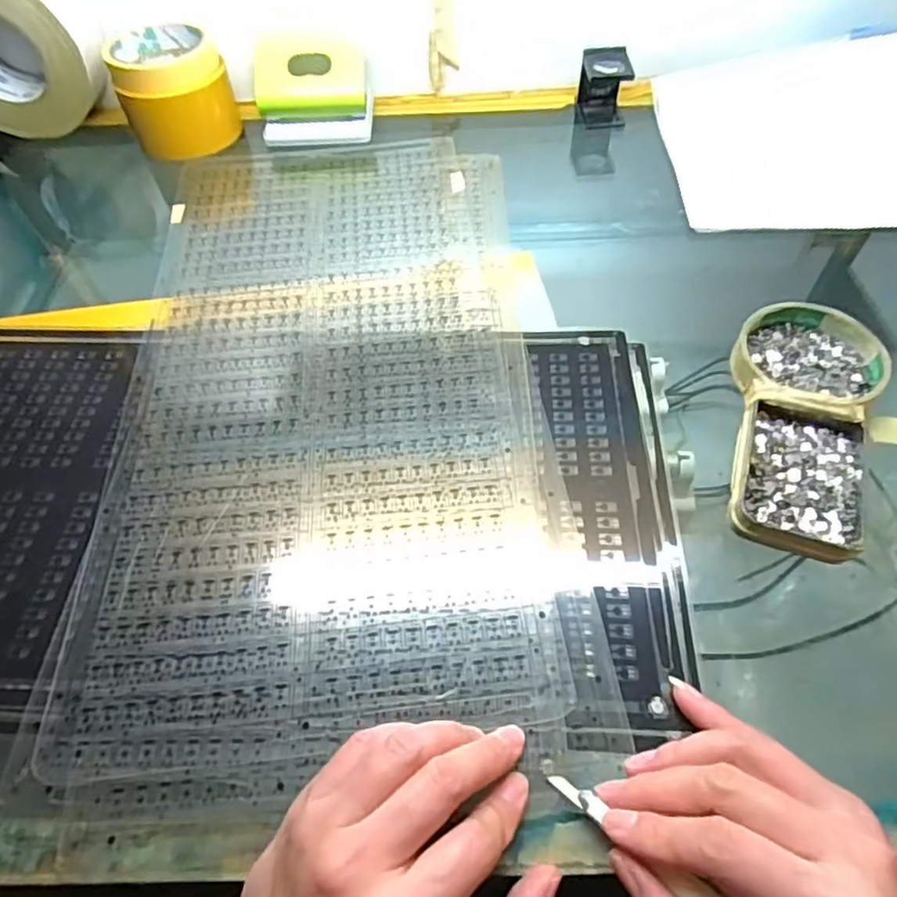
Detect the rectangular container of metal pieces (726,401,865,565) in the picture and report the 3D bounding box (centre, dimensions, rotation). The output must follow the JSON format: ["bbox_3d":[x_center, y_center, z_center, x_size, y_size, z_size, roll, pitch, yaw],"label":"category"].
[{"bbox_3d":[0.189,0.016,0.332,0.065,0.016,0.093,17,57,15],"label":"rectangular container of metal pieces"}]

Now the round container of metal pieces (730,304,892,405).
[{"bbox_3d":[0.216,-0.054,0.376,0.082,0.019,0.080,-1,54,2],"label":"round container of metal pieces"}]

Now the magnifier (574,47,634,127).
[{"bbox_3d":[0.143,-0.330,0.568,0.042,0.060,0.037,2,54,4],"label":"magnifier"}]

